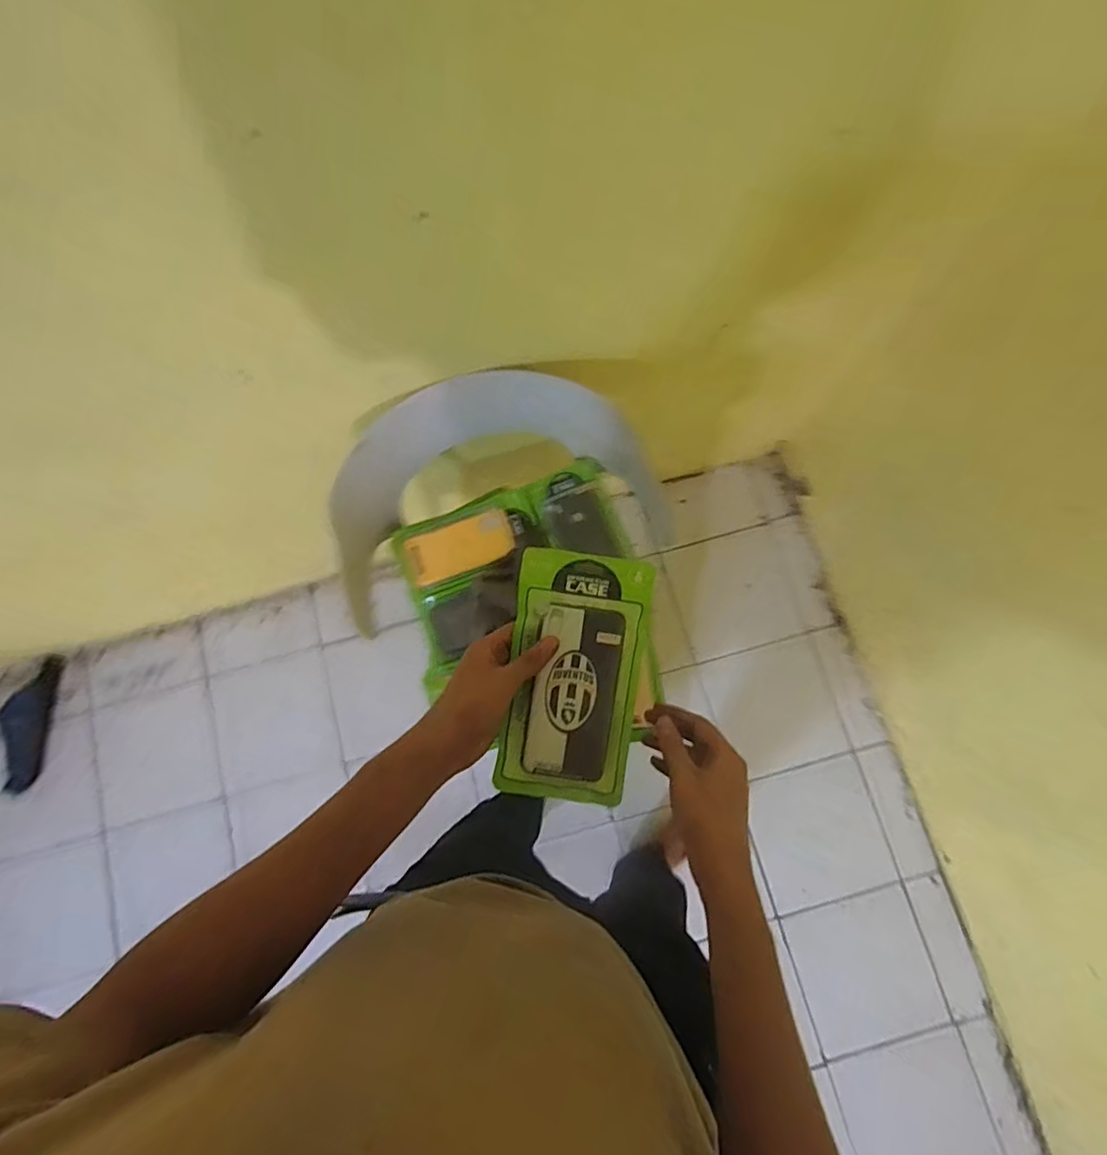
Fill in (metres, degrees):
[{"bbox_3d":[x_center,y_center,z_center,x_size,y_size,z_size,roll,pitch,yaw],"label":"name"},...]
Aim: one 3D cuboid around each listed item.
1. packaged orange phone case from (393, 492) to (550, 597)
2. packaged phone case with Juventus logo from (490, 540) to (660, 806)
[{"bbox_3d":[-0.129,-0.062,0.865,0.211,0.015,0.114,-25,78,-5],"label":"packaged orange phone case"},{"bbox_3d":[0.017,0.085,0.481,0.109,0.015,0.207,9,90,-1],"label":"packaged phone case with Juventus logo"}]

